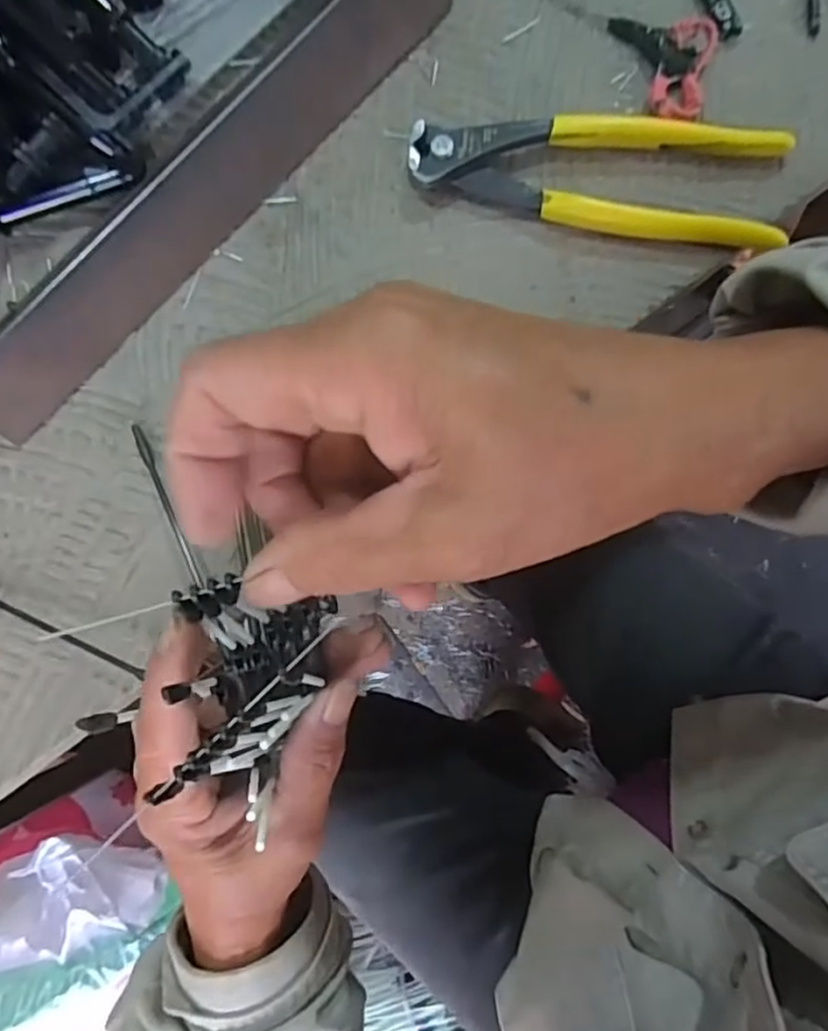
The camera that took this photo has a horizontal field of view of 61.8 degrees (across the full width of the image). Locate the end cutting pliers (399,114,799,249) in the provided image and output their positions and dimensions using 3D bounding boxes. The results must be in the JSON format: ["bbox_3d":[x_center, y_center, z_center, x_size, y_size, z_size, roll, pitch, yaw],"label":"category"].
[{"bbox_3d":[0.082,-0.147,0.305,0.164,0.016,0.051,0,83,1],"label":"end cutting pliers"}]

